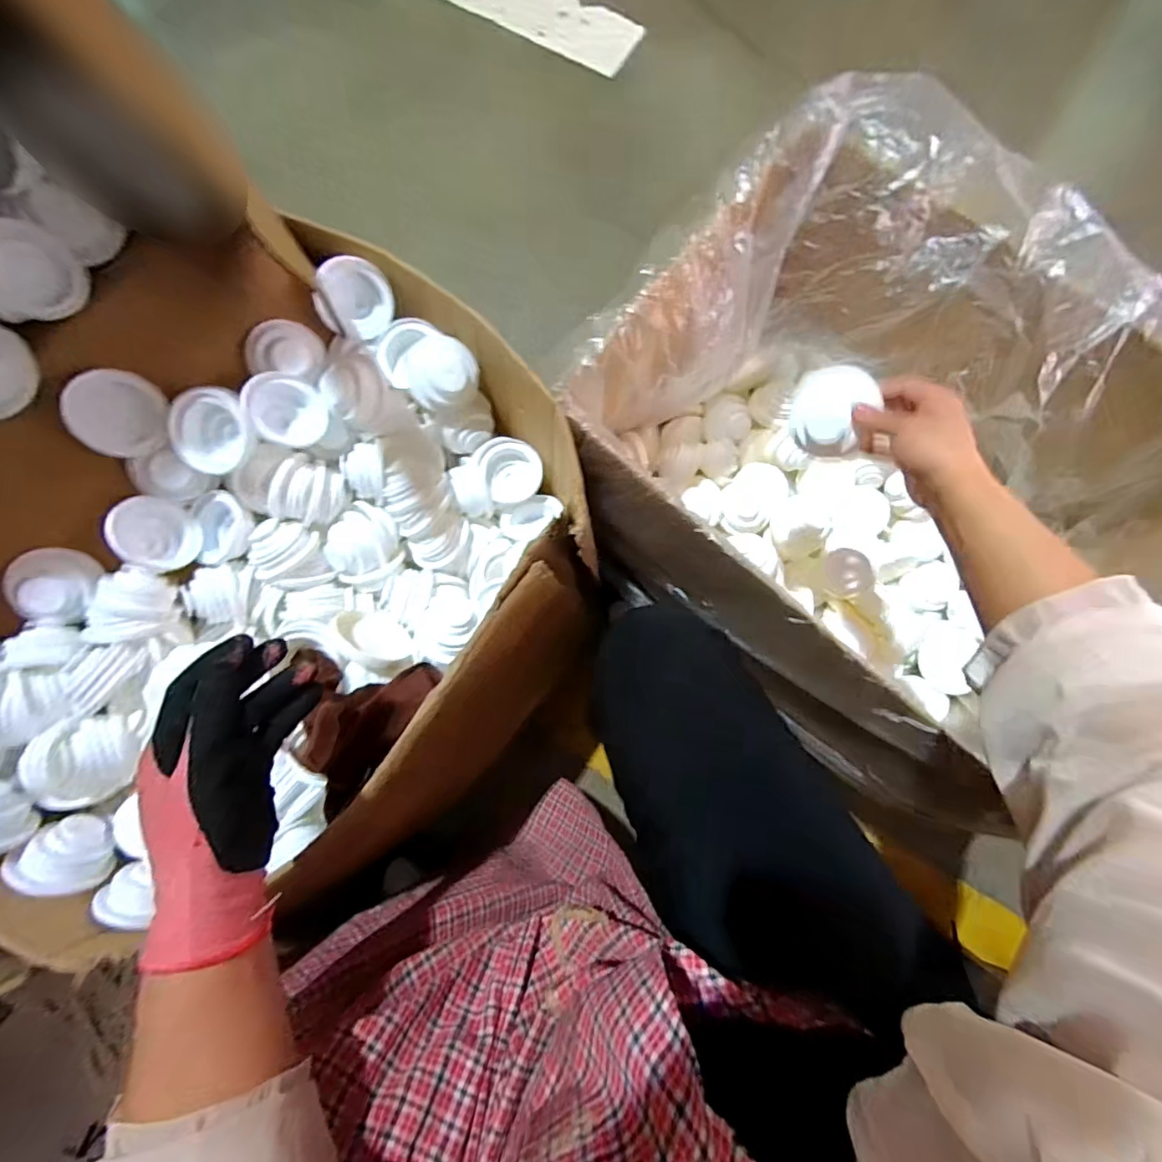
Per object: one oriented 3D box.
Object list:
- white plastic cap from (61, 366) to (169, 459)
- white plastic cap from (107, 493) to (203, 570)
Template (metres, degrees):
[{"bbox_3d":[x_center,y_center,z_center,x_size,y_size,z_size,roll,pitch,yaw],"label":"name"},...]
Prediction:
[{"bbox_3d":[-0.418,-0.150,0.466,0.073,0.073,0.016,-50,51,12],"label":"white plastic cap"},{"bbox_3d":[-0.422,-0.045,0.509,0.021,0.074,0.069,-5,56,32],"label":"white plastic cap"}]

